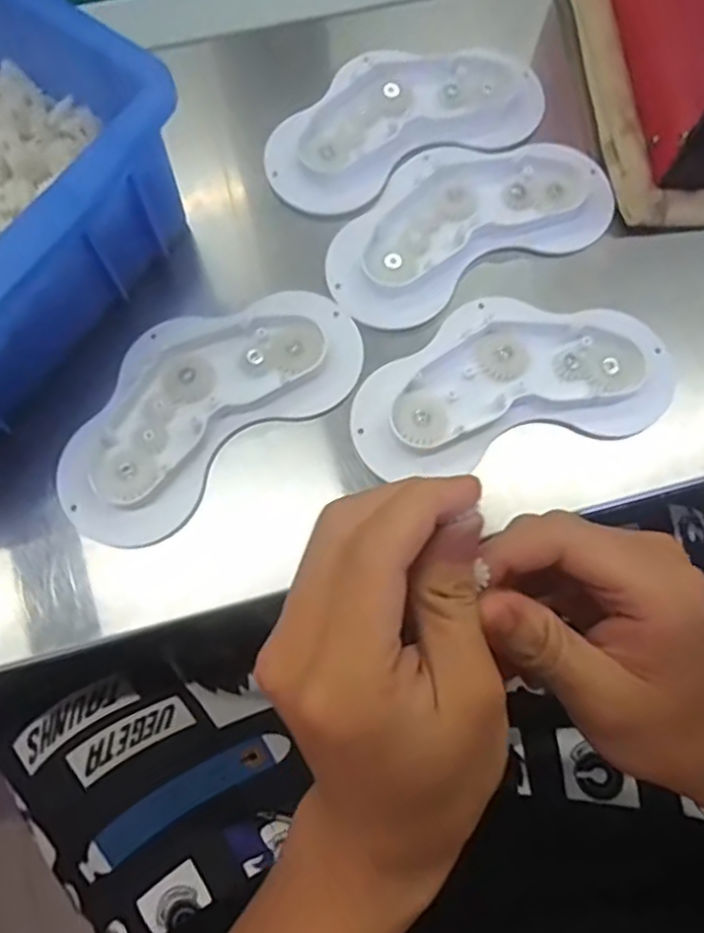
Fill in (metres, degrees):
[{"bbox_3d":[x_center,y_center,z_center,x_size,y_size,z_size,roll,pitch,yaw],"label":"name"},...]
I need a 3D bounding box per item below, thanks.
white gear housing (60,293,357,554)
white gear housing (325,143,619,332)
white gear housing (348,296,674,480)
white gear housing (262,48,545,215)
[{"bbox_3d":[-0.067,-0.032,0.301,0.147,0.011,0.077,-39,79,-10],"label":"white gear housing"},{"bbox_3d":[0.054,-0.125,0.331,0.146,0.013,0.075,-28,77,-8],"label":"white gear housing"},{"bbox_3d":[0.071,-0.042,0.307,0.147,0.012,0.075,-15,76,-5],"label":"white gear housing"},{"bbox_3d":[0.026,-0.184,0.347,0.152,0.016,0.073,-25,77,-7],"label":"white gear housing"}]

